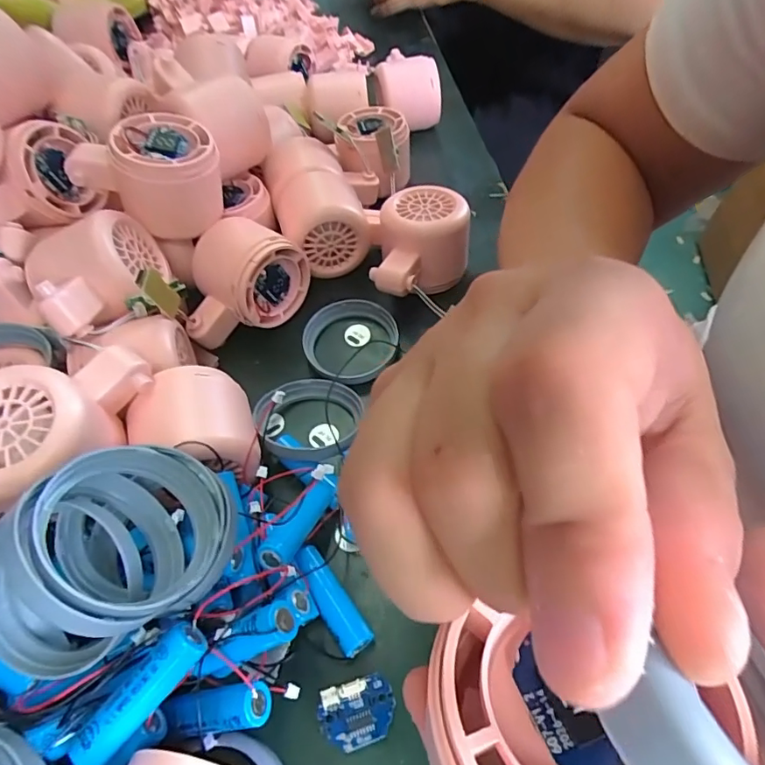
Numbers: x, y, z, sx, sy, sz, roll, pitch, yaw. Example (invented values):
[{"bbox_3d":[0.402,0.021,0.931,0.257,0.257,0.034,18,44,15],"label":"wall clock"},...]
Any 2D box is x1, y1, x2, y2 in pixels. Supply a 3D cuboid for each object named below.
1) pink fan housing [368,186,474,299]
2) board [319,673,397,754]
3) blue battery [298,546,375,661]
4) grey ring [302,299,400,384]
[{"bbox_3d":[0.026,-0.085,0.332,0.058,0.051,0.076,6,53,8],"label":"pink fan housing"},{"bbox_3d":[-0.010,0.131,0.201,0.029,0.008,0.022,-17,53,-9],"label":"board"},{"bbox_3d":[-0.023,0.096,0.222,0.013,0.014,0.048,-32,57,-19],"label":"blue battery"},{"bbox_3d":[-0.020,-0.025,0.314,0.059,0.014,0.060,-2,52,2],"label":"grey ring"}]

